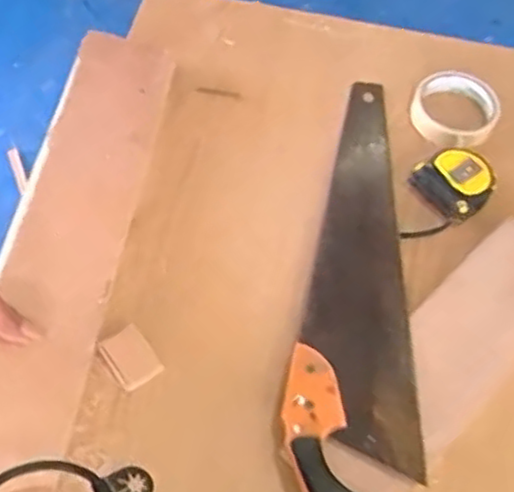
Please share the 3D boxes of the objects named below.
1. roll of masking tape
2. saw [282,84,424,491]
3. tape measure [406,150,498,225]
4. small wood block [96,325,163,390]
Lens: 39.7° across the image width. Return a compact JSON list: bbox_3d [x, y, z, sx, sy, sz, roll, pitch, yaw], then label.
[{"bbox_3d":[0.214,-0.149,0.771,0.089,0.025,0.093,2,57,-2],"label":"roll of masking tape"},{"bbox_3d":[0.084,0.024,0.648,0.105,0.029,0.475,4,57,-1],"label":"saw"},{"bbox_3d":[0.199,-0.060,0.706,0.063,0.034,0.072,-24,62,-18],"label":"tape measure"},{"bbox_3d":[-0.107,0.096,0.601,0.036,0.019,0.049,-34,65,-22],"label":"small wood block"}]

